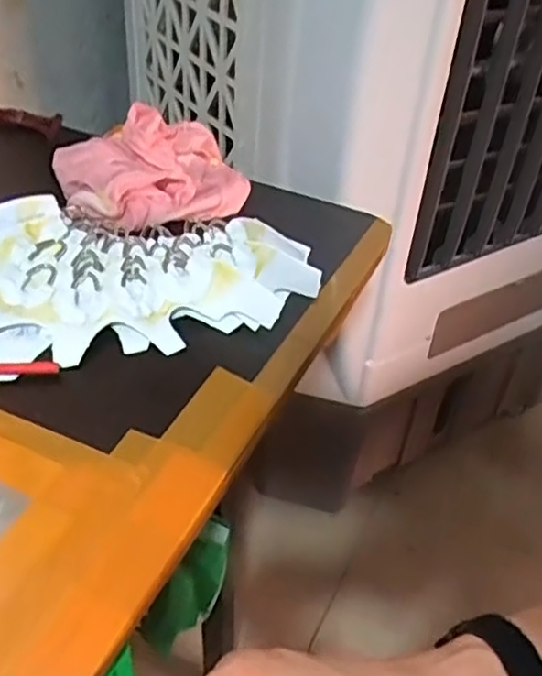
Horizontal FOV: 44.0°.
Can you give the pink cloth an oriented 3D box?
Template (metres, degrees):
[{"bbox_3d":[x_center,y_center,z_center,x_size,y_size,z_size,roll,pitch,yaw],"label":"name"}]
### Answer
[{"bbox_3d":[-0.096,-0.138,0.535,0.141,0.056,0.098,-11,41,-18],"label":"pink cloth"}]

